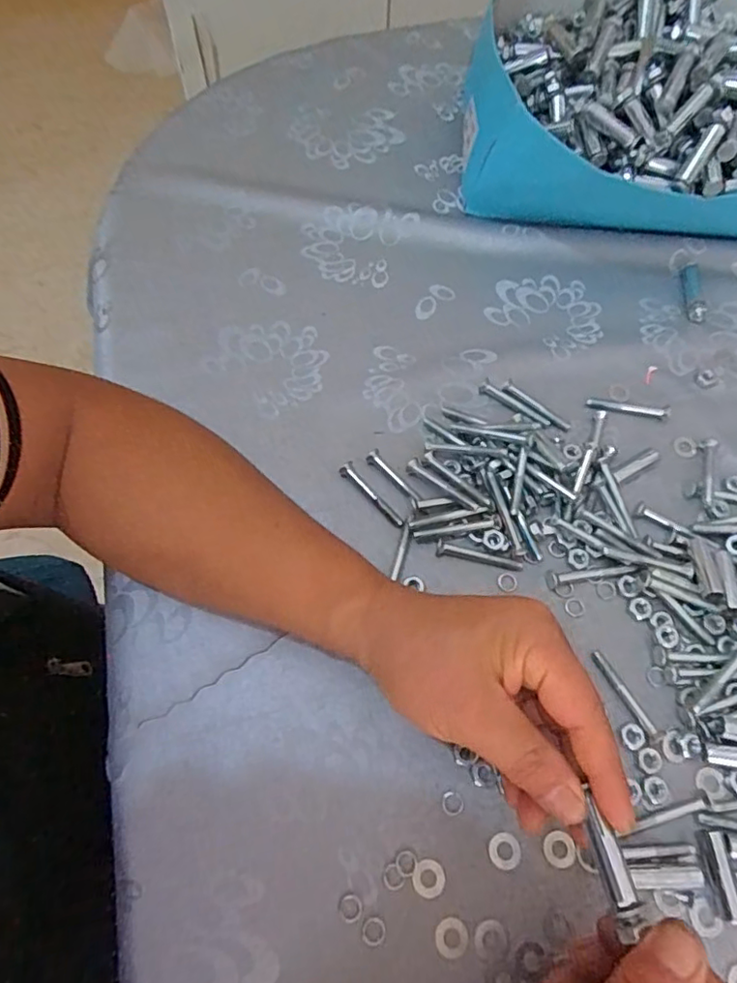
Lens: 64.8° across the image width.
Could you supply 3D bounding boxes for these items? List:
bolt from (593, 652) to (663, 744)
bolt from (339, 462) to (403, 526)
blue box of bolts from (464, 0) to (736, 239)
[{"bbox_3d":[0.147,0.117,0.331,0.008,0.005,0.055,-27,69,-12],"label":"bolt"},{"bbox_3d":[0.002,0.002,0.382,0.011,0.005,0.056,-39,72,-17],"label":"bolt"},{"bbox_3d":[0.229,-0.329,0.477,0.266,0.116,0.273,13,66,5],"label":"blue box of bolts"}]

